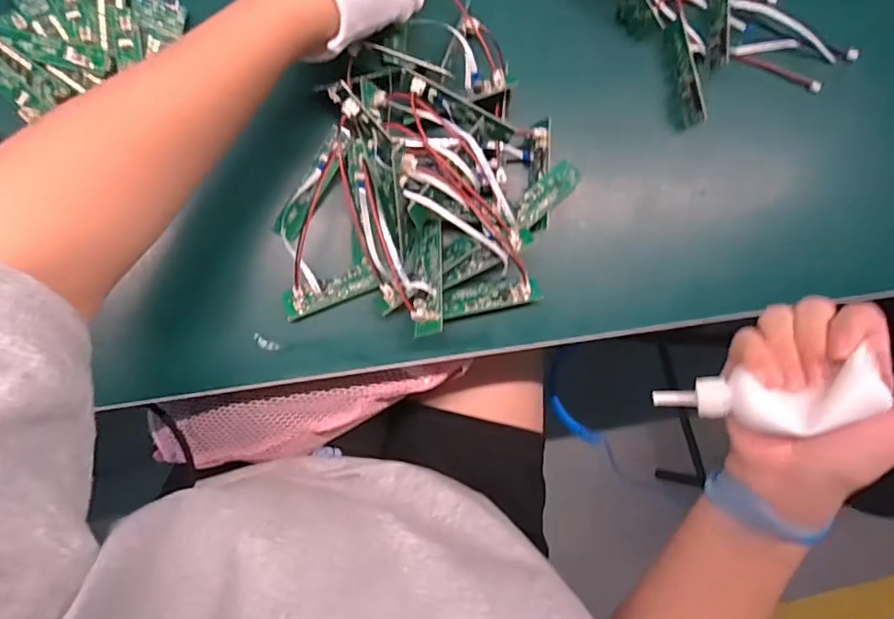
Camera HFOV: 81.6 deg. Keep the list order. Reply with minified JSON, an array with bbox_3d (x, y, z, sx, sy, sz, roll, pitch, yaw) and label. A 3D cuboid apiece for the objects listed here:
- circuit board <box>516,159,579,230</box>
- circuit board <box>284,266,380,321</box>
[{"bbox_3d":[0.069,-0.081,0.367,0.055,0.005,0.021,-45,76,10],"label":"circuit board"},{"bbox_3d":[-0.080,-0.013,0.357,0.063,0.009,0.019,-23,89,-9],"label":"circuit board"}]

